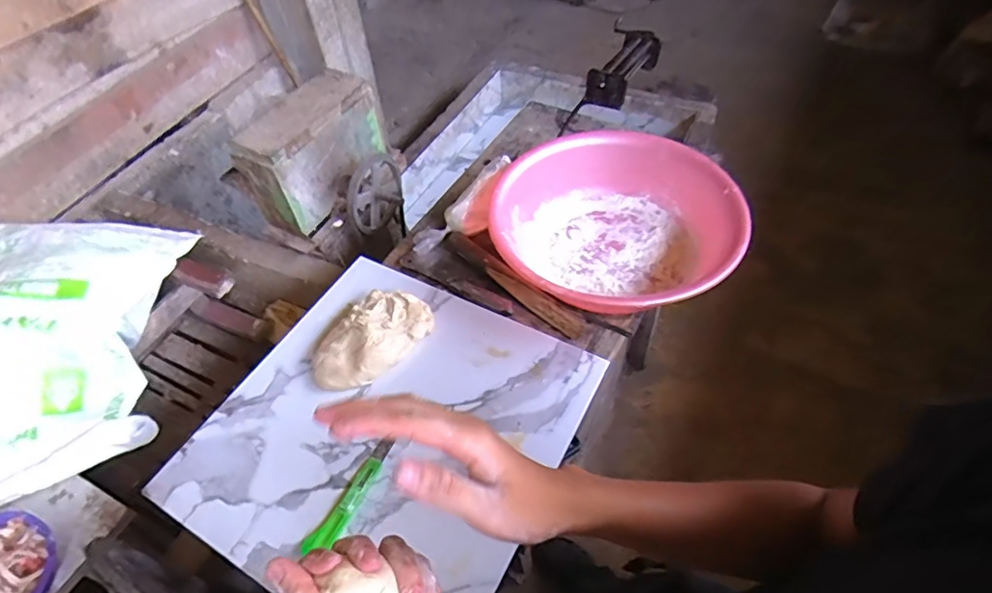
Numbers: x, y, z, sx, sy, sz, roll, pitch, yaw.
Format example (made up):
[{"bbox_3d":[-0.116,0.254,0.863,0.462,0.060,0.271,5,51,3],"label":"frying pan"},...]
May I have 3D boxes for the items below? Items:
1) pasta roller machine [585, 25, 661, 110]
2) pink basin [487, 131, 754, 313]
[{"bbox_3d":[0.228,-0.422,0.974,0.081,0.064,0.196,21,55,20],"label":"pasta roller machine"},{"bbox_3d":[0.202,-0.121,0.933,0.394,0.145,0.409,-2,51,2],"label":"pink basin"}]

